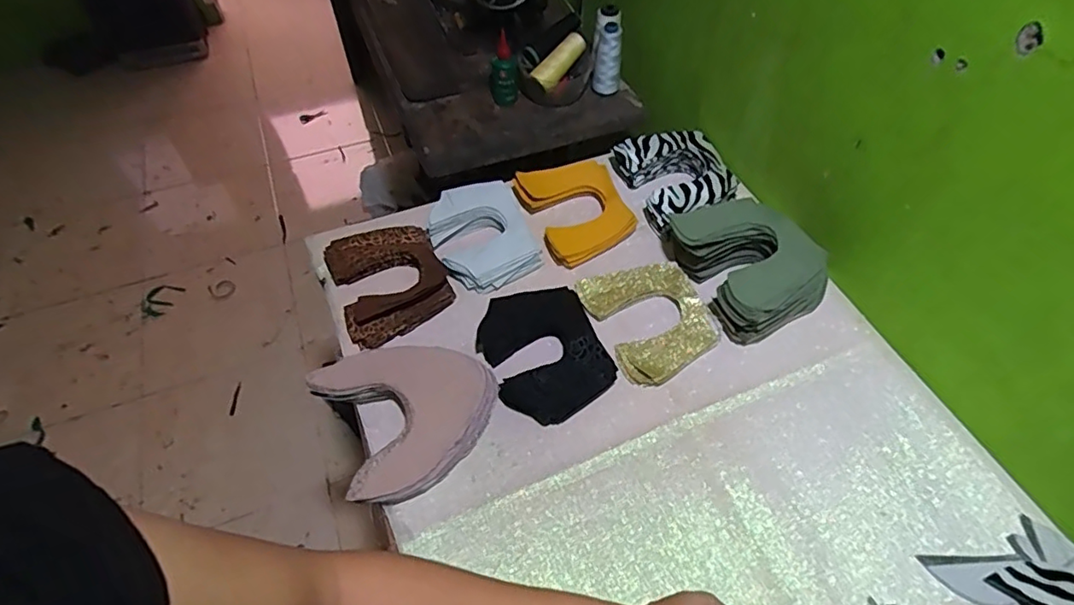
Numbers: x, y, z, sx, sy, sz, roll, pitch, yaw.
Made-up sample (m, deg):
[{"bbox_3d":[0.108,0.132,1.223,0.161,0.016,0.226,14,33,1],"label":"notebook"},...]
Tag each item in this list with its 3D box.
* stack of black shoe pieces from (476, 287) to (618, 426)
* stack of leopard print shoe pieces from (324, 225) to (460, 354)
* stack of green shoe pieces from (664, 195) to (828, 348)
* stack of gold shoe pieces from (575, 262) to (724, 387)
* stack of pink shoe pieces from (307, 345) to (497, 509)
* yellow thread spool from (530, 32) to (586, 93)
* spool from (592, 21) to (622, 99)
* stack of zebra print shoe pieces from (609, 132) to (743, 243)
[{"bbox_3d":[0.007,0.056,0.662,0.129,0.032,0.162,-19,54,-14],"label":"stack of black shoe pieces"},{"bbox_3d":[-0.186,-0.030,0.728,0.130,0.029,0.162,-21,55,-15],"label":"stack of leopard print shoe pieces"},{"bbox_3d":[0.256,-0.054,0.711,0.151,0.067,0.175,-25,56,-18],"label":"stack of green shoe pieces"},{"bbox_3d":[0.139,0.017,0.697,0.137,0.019,0.151,-22,55,-16],"label":"stack of gold shoe pieces"},{"bbox_3d":[-0.130,0.114,0.614,0.176,0.040,0.162,-23,55,-16],"label":"stack of pink shoe pieces"},{"bbox_3d":[0.039,-0.398,0.949,0.032,0.036,0.113,40,84,27],"label":"yellow thread spool"},{"bbox_3d":[0.116,-0.400,0.954,0.042,0.113,0.037,4,54,3],"label":"spool"},{"bbox_3d":[0.199,-0.179,0.811,0.136,0.040,0.163,-16,54,-11],"label":"stack of zebra print shoe pieces"}]

